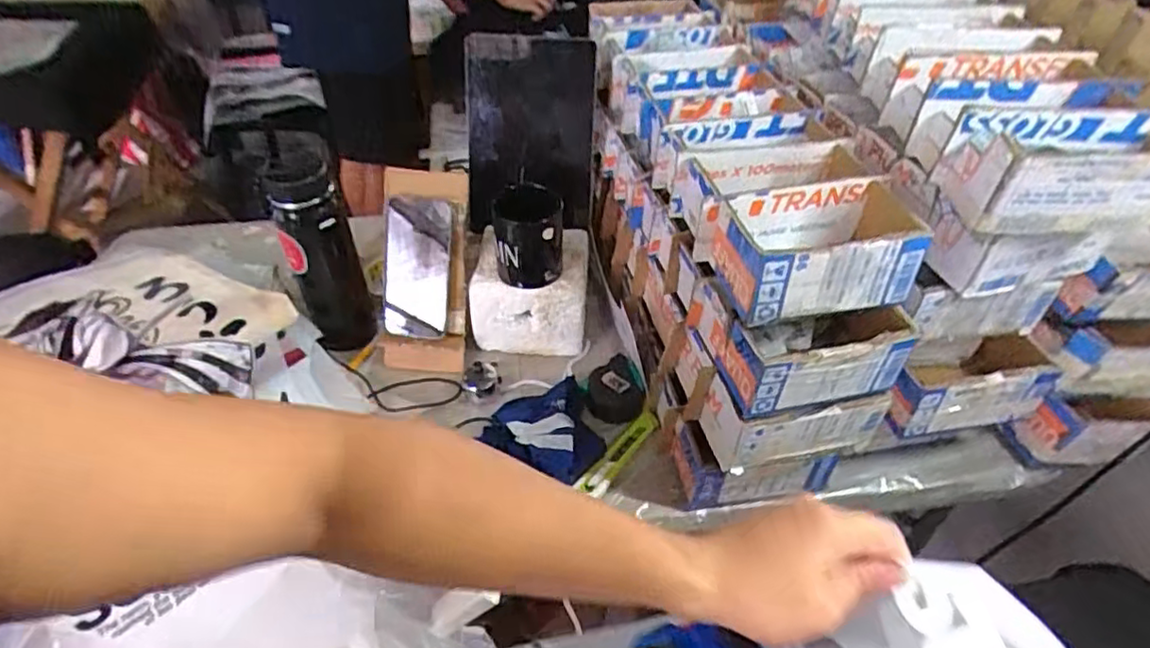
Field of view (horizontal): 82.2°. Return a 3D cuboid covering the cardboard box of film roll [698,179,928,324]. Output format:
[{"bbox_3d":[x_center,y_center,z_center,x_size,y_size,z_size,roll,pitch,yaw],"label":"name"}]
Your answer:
[{"bbox_3d":[0.214,-0.067,0.591,0.180,0.072,0.103,-9,44,-11],"label":"cardboard box of film roll"}]

